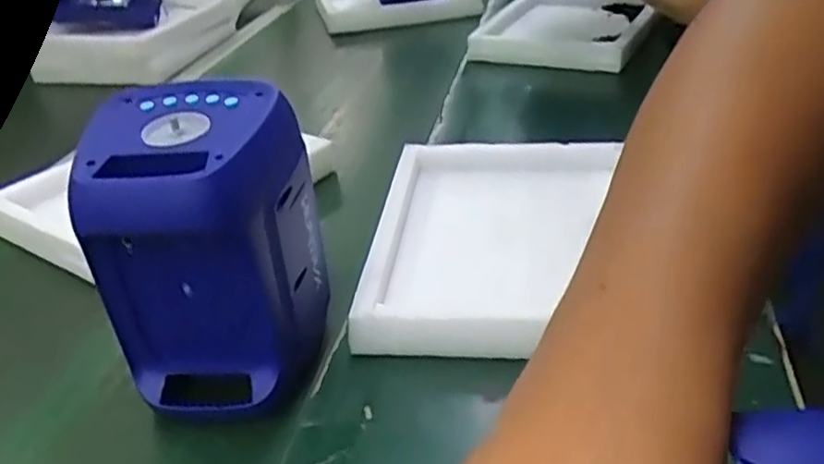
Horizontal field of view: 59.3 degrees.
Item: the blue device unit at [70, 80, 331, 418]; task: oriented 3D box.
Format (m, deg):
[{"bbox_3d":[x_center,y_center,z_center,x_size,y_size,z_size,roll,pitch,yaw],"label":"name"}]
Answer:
[{"bbox_3d":[-0.163,0.020,0.616,0.149,0.244,0.147,-2,29,6],"label":"blue device unit"}]

